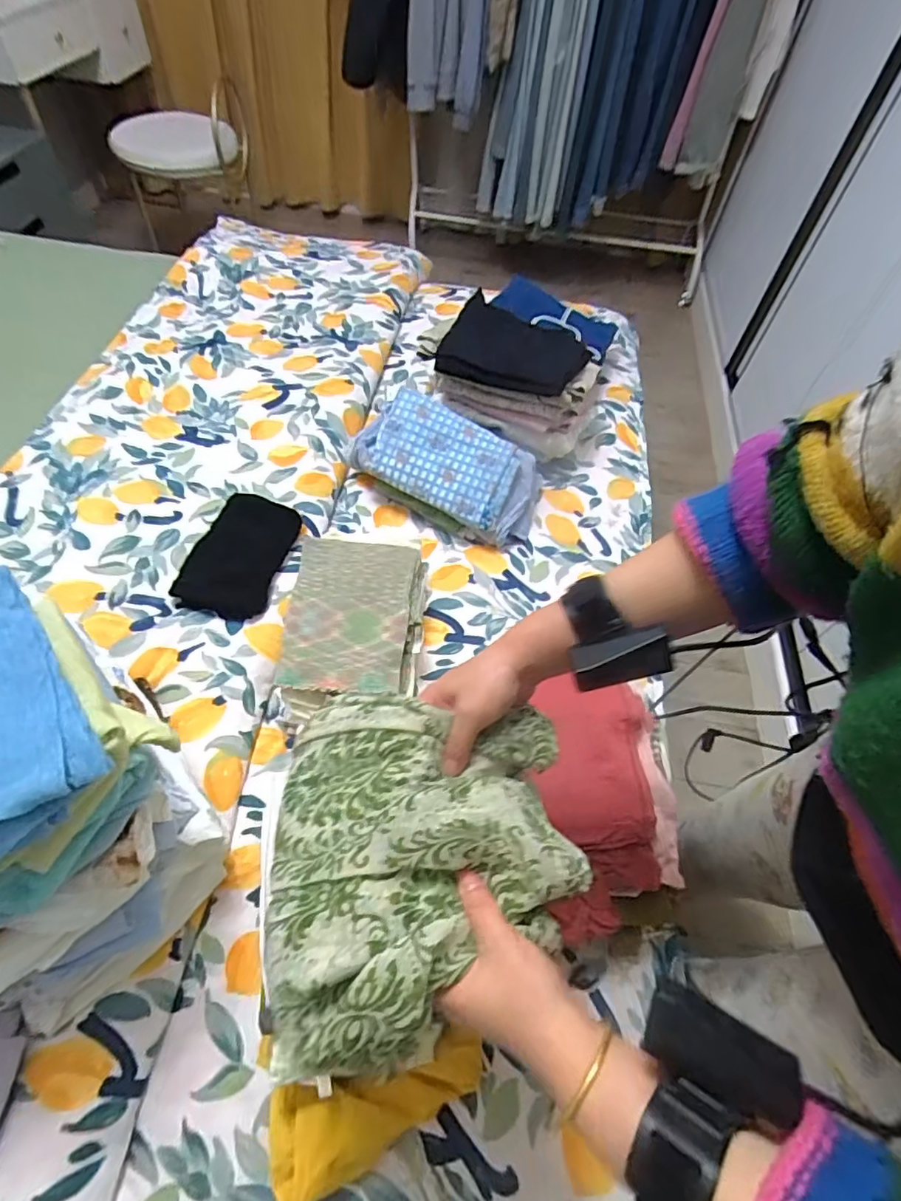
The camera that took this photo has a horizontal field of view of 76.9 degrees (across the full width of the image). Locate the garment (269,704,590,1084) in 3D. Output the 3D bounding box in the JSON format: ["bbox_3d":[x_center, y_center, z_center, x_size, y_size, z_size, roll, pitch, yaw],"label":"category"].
[{"bbox_3d":[-0.016,0.165,0.385,0.206,0.055,0.219,-2,56,-7],"label":"garment"}]

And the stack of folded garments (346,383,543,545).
[{"bbox_3d":[-0.006,-0.222,0.918,0.313,0.111,0.169,21,56,9],"label":"stack of folded garments"}]

